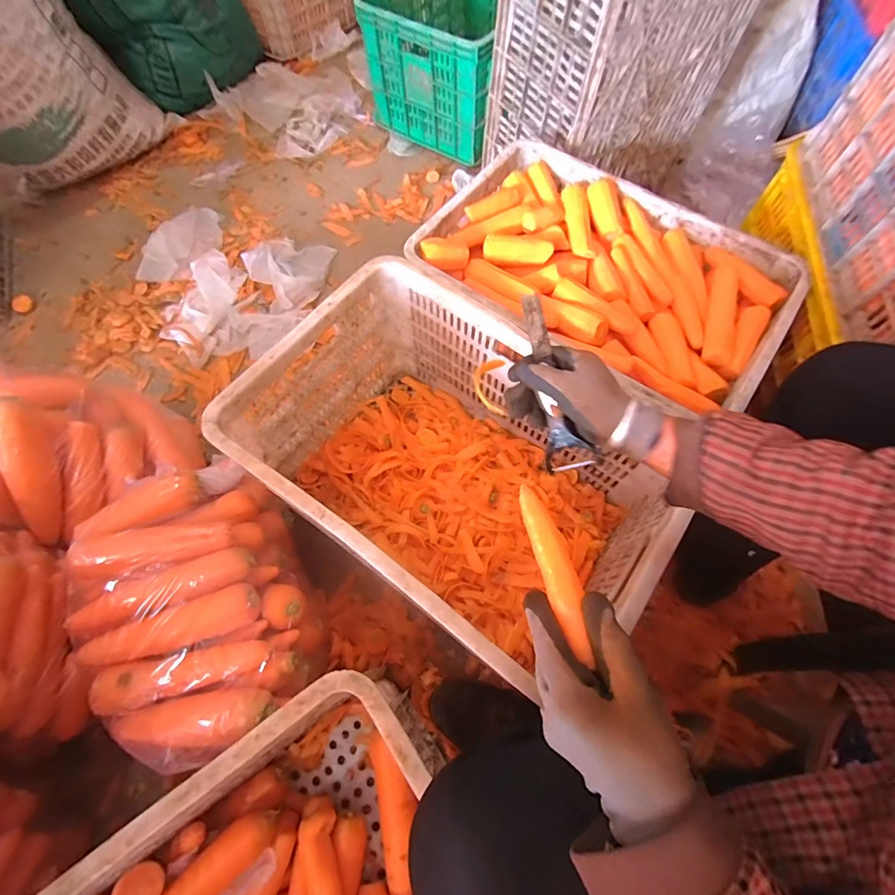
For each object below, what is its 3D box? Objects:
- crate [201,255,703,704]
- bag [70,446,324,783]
[{"bbox_3d":[0.015,0.032,0.639,0.517,0.266,0.364,34,70,14],"label":"crate"},{"bbox_3d":[-0.315,0.195,0.539,0.253,0.141,0.325,-25,68,-11],"label":"bag"}]

